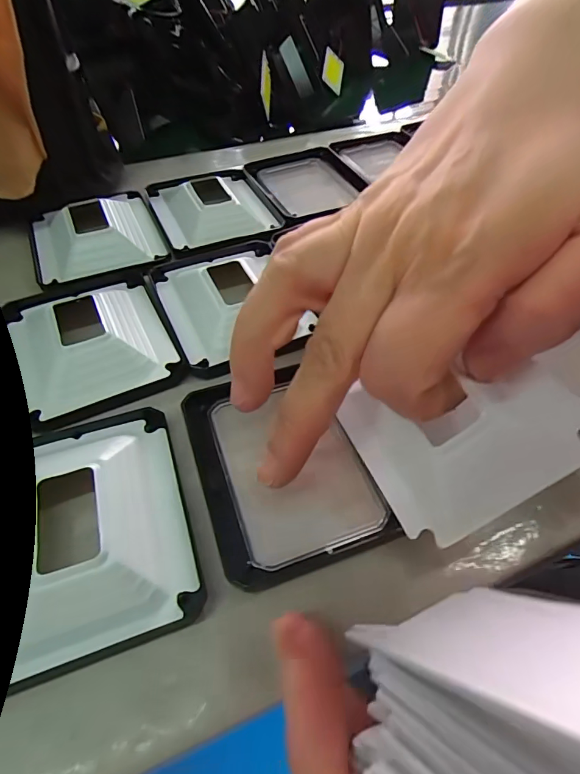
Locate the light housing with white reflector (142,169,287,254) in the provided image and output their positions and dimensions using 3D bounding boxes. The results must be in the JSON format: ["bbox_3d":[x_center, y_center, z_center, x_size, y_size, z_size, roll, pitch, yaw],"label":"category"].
[{"bbox_3d":[-0.048,-0.114,0.263,0.069,0.017,0.080,-19,53,-15],"label":"light housing with white reflector"}]

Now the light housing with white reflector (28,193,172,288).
[{"bbox_3d":[-0.111,-0.087,0.243,0.069,0.019,0.076,-21,53,-16],"label":"light housing with white reflector"}]

